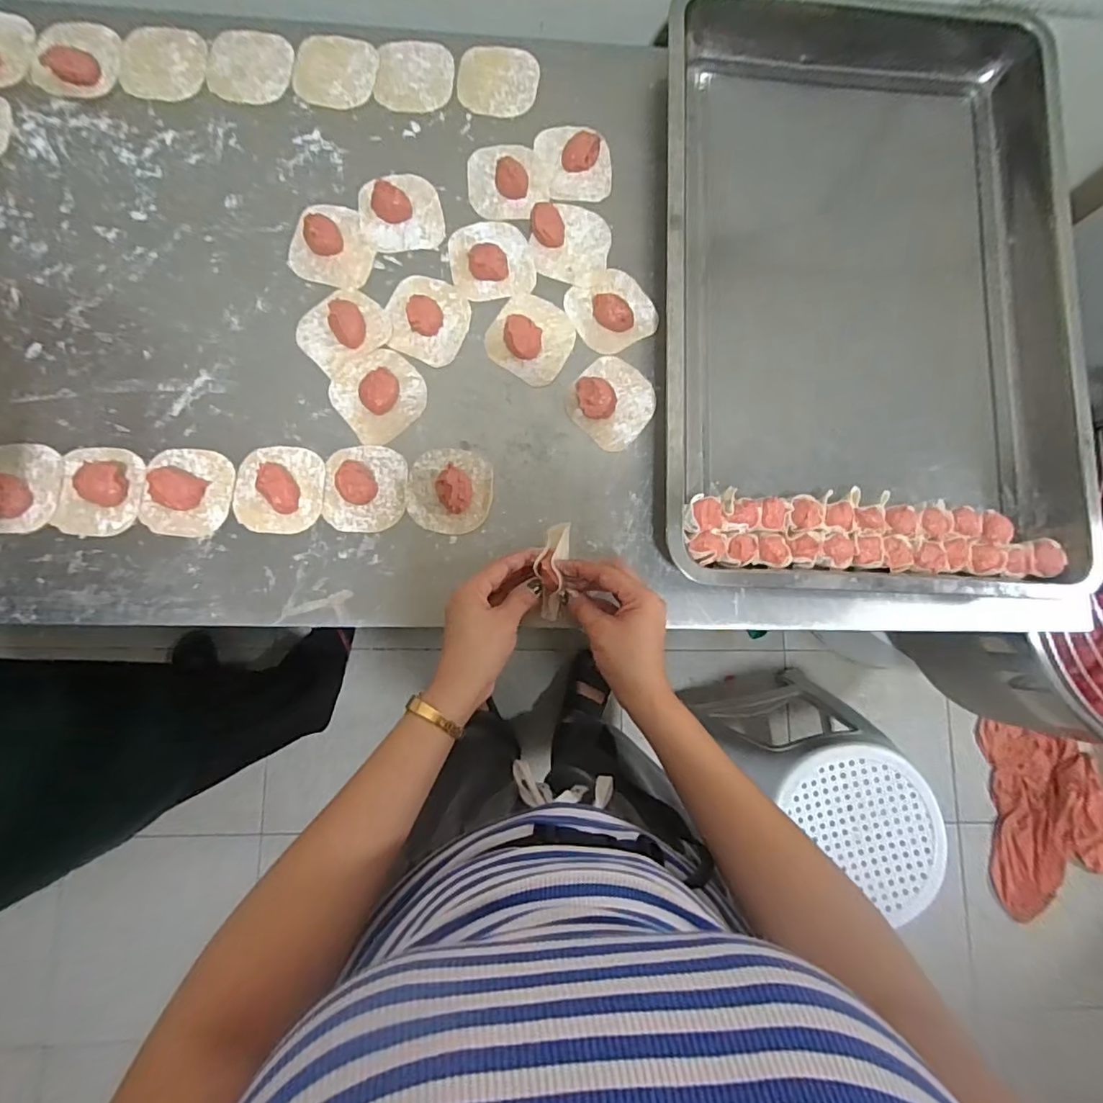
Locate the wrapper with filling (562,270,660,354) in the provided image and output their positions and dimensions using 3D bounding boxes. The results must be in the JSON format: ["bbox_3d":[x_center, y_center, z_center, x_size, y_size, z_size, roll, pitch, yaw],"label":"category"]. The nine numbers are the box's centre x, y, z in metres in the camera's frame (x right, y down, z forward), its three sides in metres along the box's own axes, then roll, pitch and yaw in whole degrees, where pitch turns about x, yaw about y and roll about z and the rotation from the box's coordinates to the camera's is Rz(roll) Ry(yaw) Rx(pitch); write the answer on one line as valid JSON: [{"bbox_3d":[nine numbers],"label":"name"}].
[{"bbox_3d":[0.059,-0.235,0.520,0.075,0.023,0.078,-33,85,-7],"label":"wrapper with filling"}]

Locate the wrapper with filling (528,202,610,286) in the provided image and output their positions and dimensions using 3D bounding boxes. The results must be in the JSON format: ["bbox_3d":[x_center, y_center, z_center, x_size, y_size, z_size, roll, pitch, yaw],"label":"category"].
[{"bbox_3d":[0.019,-0.305,0.532,0.079,0.015,0.079,14,81,-1],"label":"wrapper with filling"}]

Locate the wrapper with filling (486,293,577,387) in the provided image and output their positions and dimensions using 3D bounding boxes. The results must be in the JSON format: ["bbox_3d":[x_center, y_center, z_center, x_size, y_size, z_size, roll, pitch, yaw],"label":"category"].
[{"bbox_3d":[-0.019,-0.205,0.514,0.077,0.020,0.077,0,82,-3],"label":"wrapper with filling"}]

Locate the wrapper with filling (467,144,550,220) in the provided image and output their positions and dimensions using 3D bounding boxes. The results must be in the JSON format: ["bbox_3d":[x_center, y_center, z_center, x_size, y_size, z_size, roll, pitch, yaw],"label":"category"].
[{"bbox_3d":[-0.041,-0.369,0.532,0.077,0.022,0.080,-6,82,-4],"label":"wrapper with filling"}]

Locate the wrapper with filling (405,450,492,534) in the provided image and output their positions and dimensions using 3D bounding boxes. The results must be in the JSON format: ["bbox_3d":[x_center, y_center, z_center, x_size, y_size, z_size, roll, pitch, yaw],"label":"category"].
[{"bbox_3d":[-0.092,-0.057,0.490,0.075,0.024,0.076,0,82,-3],"label":"wrapper with filling"}]

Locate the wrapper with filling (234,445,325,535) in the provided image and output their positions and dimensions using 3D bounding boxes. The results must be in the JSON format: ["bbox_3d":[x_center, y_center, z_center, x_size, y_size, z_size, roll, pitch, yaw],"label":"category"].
[{"bbox_3d":[-0.242,-0.057,0.480,0.074,0.020,0.078,2,82,-3],"label":"wrapper with filling"}]

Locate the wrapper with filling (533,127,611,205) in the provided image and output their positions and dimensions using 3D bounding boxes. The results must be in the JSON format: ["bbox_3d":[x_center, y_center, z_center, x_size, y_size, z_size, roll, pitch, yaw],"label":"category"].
[{"bbox_3d":[0.024,-0.393,0.543,0.070,0.022,0.084,-7,82,-4],"label":"wrapper with filling"}]

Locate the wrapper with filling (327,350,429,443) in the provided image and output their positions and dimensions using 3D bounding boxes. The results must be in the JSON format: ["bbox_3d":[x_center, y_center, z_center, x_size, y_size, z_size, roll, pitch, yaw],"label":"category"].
[{"bbox_3d":[-0.159,-0.148,0.498,0.079,0.017,0.080,0,82,-3],"label":"wrapper with filling"}]

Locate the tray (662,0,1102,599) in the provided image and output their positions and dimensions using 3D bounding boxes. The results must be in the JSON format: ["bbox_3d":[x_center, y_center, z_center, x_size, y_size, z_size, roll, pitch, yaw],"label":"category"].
[{"bbox_3d":[0.303,-0.278,0.537,0.395,0.058,0.643,3,82,-3],"label":"tray"}]

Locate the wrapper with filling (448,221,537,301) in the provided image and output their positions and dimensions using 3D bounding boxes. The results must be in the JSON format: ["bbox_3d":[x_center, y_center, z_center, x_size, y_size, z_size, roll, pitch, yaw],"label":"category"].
[{"bbox_3d":[-0.057,-0.284,0.522,0.077,0.017,0.079,-10,83,-5],"label":"wrapper with filling"}]

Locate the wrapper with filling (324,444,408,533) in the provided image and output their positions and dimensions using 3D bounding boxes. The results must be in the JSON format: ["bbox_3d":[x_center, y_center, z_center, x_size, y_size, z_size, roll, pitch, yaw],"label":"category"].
[{"bbox_3d":[-0.167,-0.059,0.484,0.072,0.021,0.078,1,82,-3],"label":"wrapper with filling"}]

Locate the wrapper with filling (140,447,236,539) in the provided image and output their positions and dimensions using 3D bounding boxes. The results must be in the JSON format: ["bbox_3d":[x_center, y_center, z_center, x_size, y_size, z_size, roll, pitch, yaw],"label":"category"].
[{"bbox_3d":[-0.321,-0.054,0.476,0.073,0.017,0.077,0,82,-3],"label":"wrapper with filling"}]

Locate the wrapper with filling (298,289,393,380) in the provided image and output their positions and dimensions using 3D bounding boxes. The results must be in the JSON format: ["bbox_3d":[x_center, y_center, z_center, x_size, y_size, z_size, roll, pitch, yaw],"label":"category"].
[{"bbox_3d":[-0.194,-0.210,0.503,0.079,0.017,0.069,-36,86,-8],"label":"wrapper with filling"}]

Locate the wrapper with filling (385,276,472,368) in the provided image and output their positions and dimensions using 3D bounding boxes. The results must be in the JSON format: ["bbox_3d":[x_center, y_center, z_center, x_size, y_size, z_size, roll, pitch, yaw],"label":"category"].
[{"bbox_3d":[-0.117,-0.222,0.509,0.076,0.023,0.080,0,82,-3],"label":"wrapper with filling"}]

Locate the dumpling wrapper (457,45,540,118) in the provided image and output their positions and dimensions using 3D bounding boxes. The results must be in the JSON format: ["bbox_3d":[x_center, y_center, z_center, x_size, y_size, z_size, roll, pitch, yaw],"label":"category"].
[{"bbox_3d":[-0.054,-0.479,0.556,0.078,0.005,0.078,7,82,-2],"label":"dumpling wrapper"}]

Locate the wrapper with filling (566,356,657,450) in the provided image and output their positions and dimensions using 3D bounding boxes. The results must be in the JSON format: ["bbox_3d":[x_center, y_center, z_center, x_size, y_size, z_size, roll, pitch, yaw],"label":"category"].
[{"bbox_3d":[0.059,-0.144,0.514,0.077,0.018,0.078,0,82,-3],"label":"wrapper with filling"}]

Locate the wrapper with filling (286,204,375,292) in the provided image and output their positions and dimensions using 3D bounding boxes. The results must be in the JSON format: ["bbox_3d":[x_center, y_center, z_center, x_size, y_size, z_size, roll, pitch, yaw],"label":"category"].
[{"bbox_3d":[-0.207,-0.293,0.515,0.078,0.019,0.078,1,82,-5],"label":"wrapper with filling"}]

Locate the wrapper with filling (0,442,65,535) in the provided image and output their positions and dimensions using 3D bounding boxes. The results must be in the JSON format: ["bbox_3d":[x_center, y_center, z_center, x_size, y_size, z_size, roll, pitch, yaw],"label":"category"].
[{"bbox_3d":[-0.463,-0.056,0.462,0.076,0.023,0.078,0,82,-3],"label":"wrapper with filling"}]

